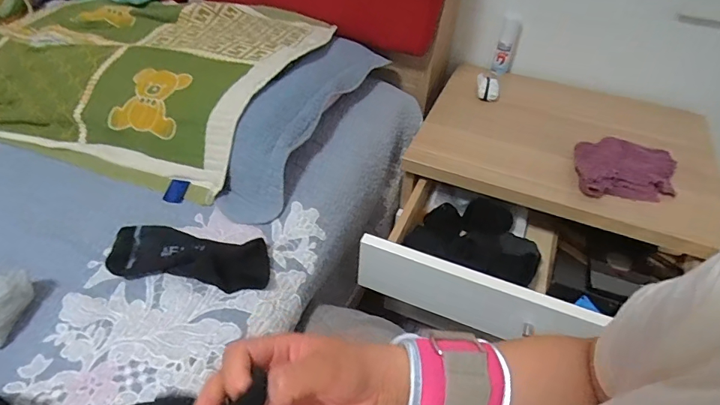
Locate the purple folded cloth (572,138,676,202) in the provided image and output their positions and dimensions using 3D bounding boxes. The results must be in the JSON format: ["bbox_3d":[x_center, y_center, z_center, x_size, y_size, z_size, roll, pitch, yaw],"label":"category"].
[{"bbox_3d":[0.427,-0.056,0.700,0.183,0.035,0.126,1,44,-5],"label":"purple folded cloth"}]

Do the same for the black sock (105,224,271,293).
[{"bbox_3d":[-0.199,0.064,0.515,0.180,0.028,0.070,6,44,1],"label":"black sock"}]

